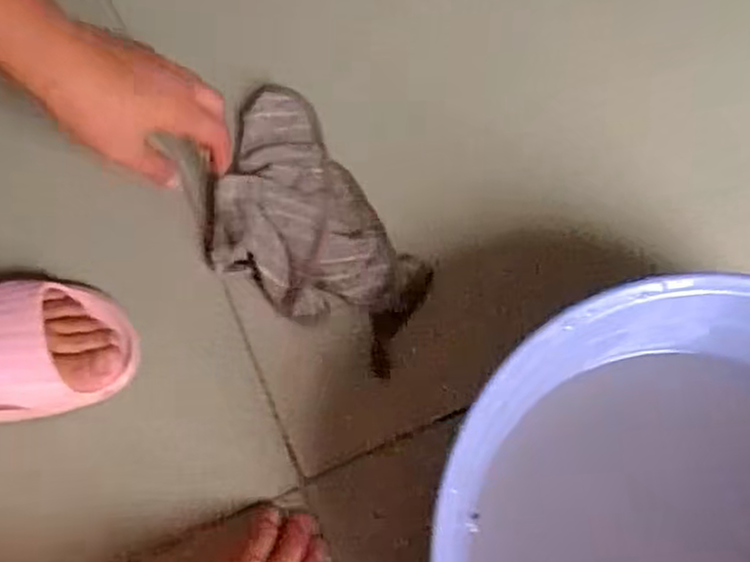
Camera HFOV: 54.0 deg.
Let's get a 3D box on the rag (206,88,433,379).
[{"bbox_3d":[-0.057,-0.042,0.549,0.125,0.044,0.230,-30,71,-12],"label":"rag"}]

